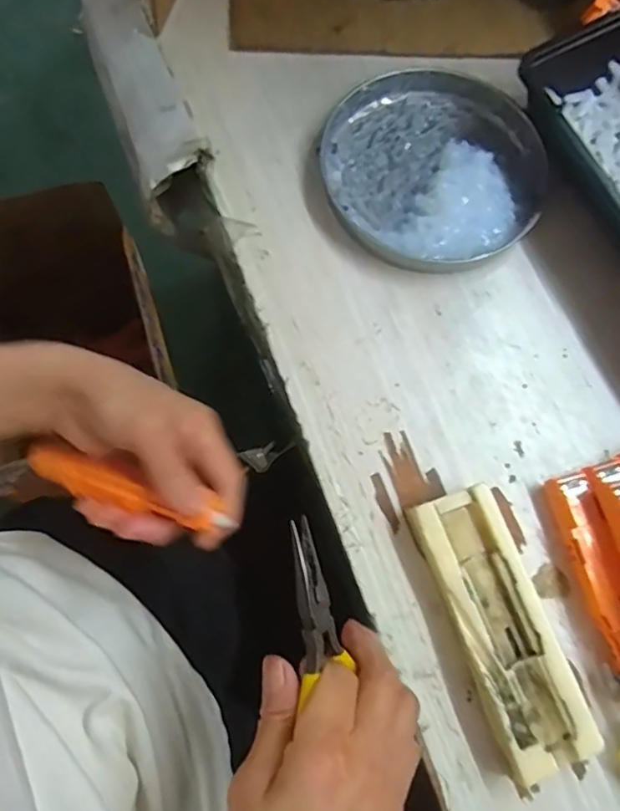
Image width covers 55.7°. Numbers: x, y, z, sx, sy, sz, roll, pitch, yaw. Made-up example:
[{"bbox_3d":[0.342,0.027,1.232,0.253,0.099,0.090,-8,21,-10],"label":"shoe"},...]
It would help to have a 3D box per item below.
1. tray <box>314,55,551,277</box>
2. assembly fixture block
[{"bbox_3d":[0.084,-0.163,0.384,0.144,0.019,0.160,30,75,6],"label":"tray"},{"bbox_3d":[0.097,0.114,0.305,0.046,0.024,0.137,-18,76,-7],"label":"assembly fixture block"}]

